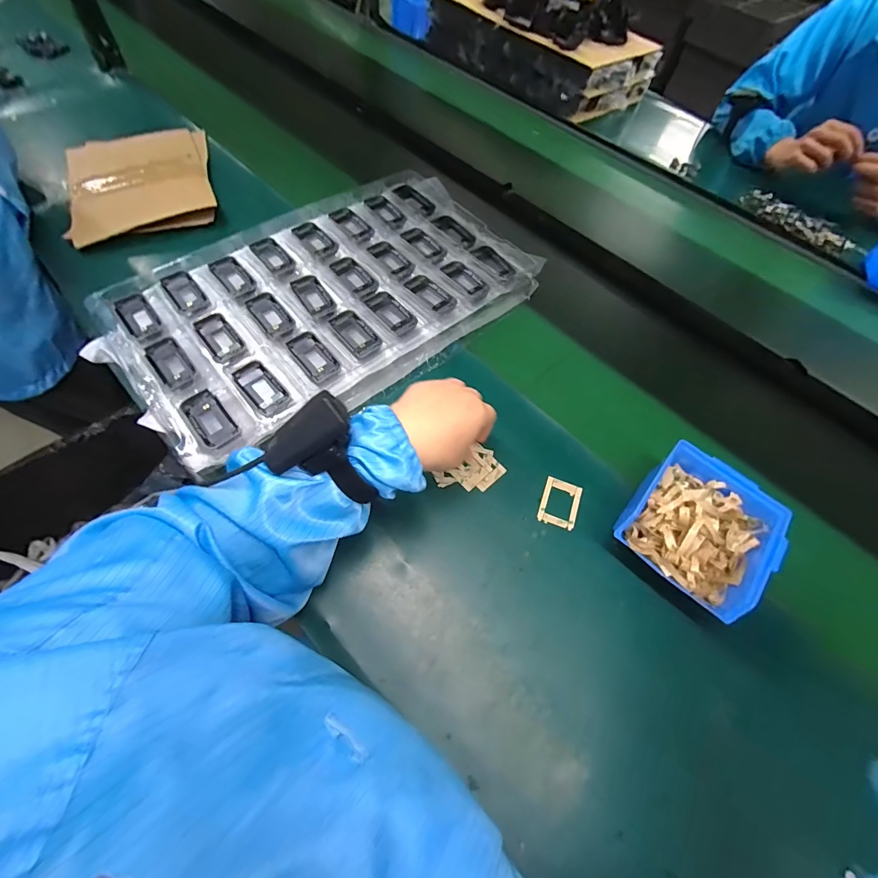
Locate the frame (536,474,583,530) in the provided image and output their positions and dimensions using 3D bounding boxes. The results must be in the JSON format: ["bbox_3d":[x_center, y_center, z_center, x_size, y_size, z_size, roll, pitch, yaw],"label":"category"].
[{"bbox_3d":[0.137,0.072,0.441,0.040,0.004,0.055,21,61,6],"label":"frame"}]

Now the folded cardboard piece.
[{"bbox_3d":[-0.489,-0.427,0.648,0.213,0.032,0.282,-16,64,-13],"label":"folded cardboard piece"}]

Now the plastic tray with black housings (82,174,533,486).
[{"bbox_3d":[-0.140,-0.201,0.543,0.553,0.052,0.321,-39,73,-22],"label":"plastic tray with black housings"}]

